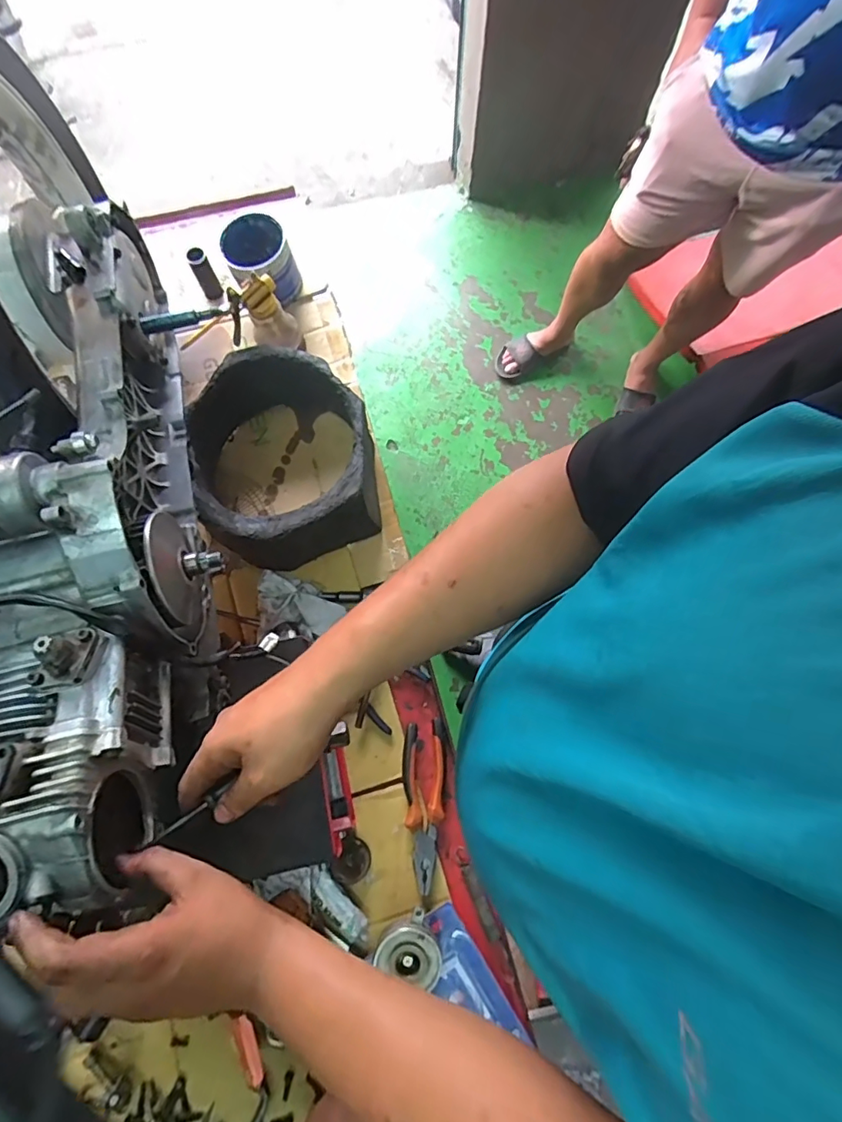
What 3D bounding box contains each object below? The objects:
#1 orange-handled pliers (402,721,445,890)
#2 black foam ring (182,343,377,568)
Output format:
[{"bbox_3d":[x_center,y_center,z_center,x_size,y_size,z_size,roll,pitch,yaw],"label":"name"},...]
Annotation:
[{"bbox_3d":[0.003,0.305,0.673,0.052,0.024,0.191,0,76,0],"label":"orange-handled pliers"},{"bbox_3d":[-0.178,-0.144,0.726,0.216,0.129,0.276,-7,76,-2],"label":"black foam ring"}]

